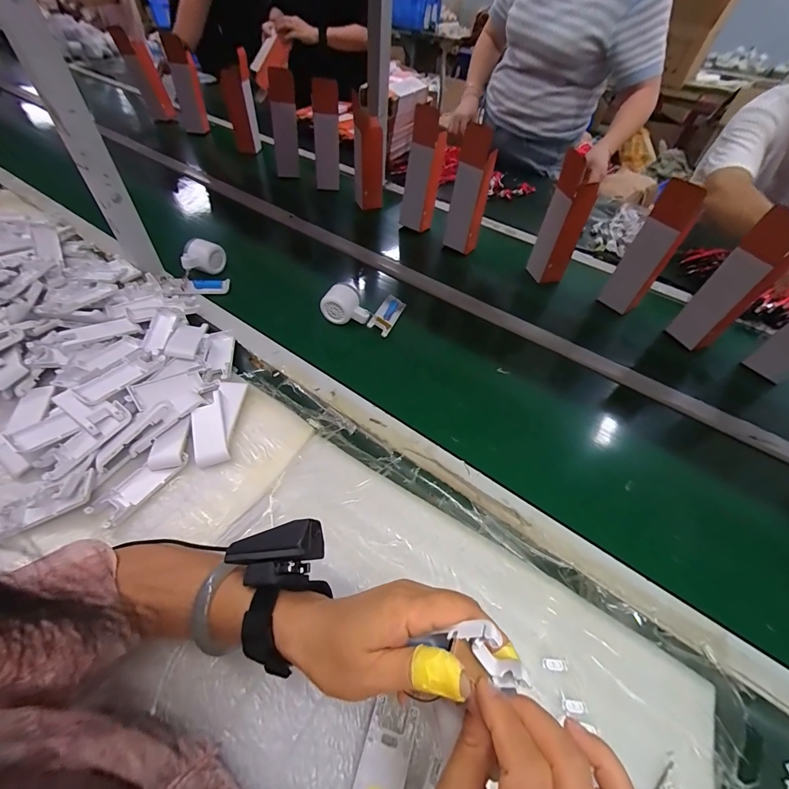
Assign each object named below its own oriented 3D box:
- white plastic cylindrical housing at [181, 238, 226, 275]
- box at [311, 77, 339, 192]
[{"bbox_3d":[-0.376,-0.268,0.707,0.079,0.053,0.048,-26,60,-26],"label":"white plastic cylindrical housing"},{"bbox_3d":[-0.176,-0.662,0.939,0.065,0.239,0.044,-3,52,-11],"label":"box"}]

